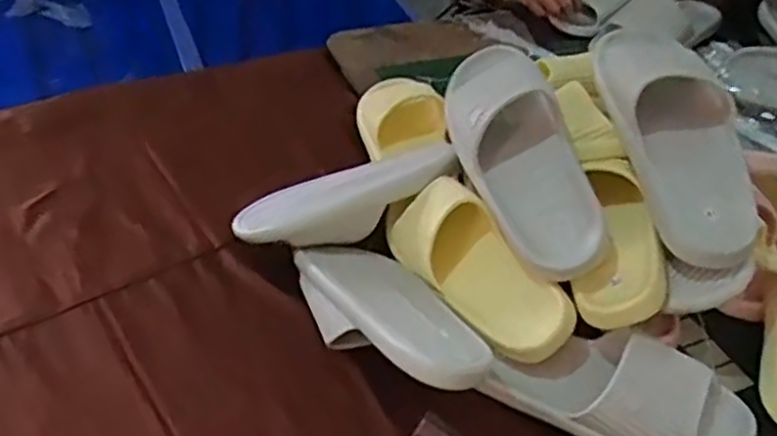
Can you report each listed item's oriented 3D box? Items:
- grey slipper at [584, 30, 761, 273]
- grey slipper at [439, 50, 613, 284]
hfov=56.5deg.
[{"bbox_3d":[0.281,-0.088,0.688,0.107,0.069,0.282,-5,60,-9],"label":"grey slipper"},{"bbox_3d":[0.136,-0.068,0.701,0.117,0.074,0.265,-13,65,-18],"label":"grey slipper"}]

